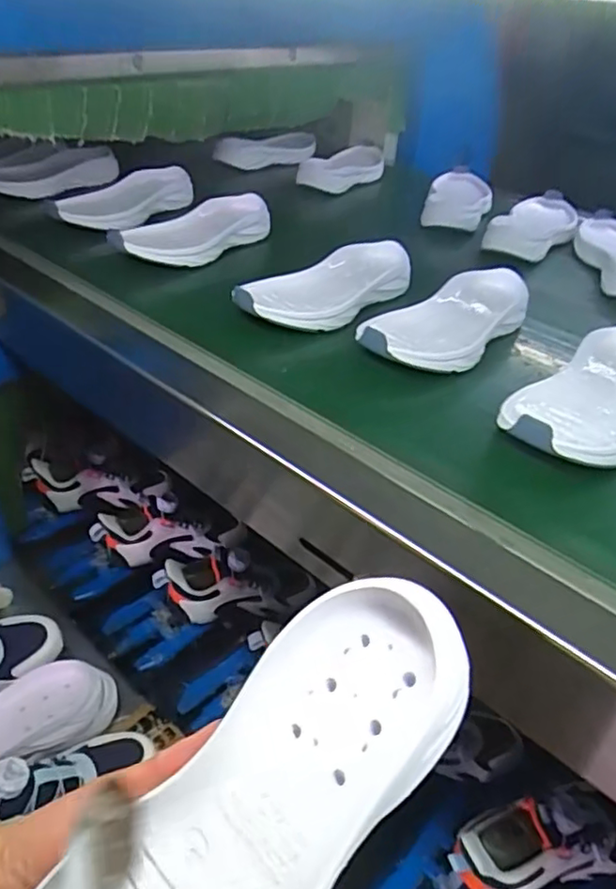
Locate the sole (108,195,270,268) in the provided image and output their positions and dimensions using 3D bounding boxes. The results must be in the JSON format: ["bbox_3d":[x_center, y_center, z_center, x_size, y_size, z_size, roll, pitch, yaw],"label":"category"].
[{"bbox_3d":[-0.114,-0.225,0.660,0.170,0.038,0.094,-22,44,-30],"label":"sole"}]

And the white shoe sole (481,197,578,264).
[{"bbox_3d":[0.276,-0.260,0.750,0.075,0.043,0.184,23,41,24],"label":"white shoe sole"}]

